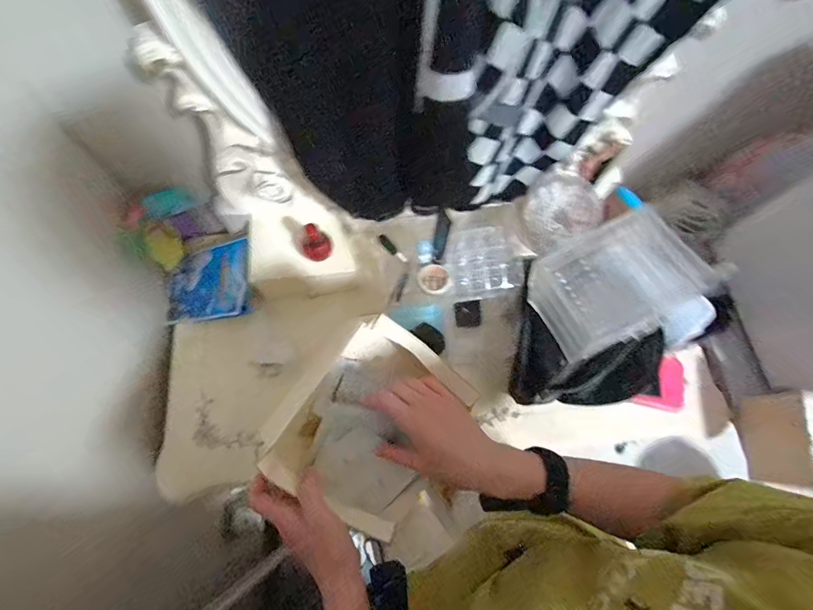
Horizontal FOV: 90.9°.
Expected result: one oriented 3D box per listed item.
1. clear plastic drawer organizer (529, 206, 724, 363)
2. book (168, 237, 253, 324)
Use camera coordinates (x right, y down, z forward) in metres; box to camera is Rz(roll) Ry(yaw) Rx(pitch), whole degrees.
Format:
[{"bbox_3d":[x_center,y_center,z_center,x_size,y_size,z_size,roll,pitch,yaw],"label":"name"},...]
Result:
[{"bbox_3d":[0.311,-0.031,0.616,0.200,0.095,0.171,-30,73,-11],"label":"clear plastic drawer organizer"},{"bbox_3d":[-0.348,-0.043,0.718,0.172,0.022,0.141,-7,75,19],"label":"book"}]

